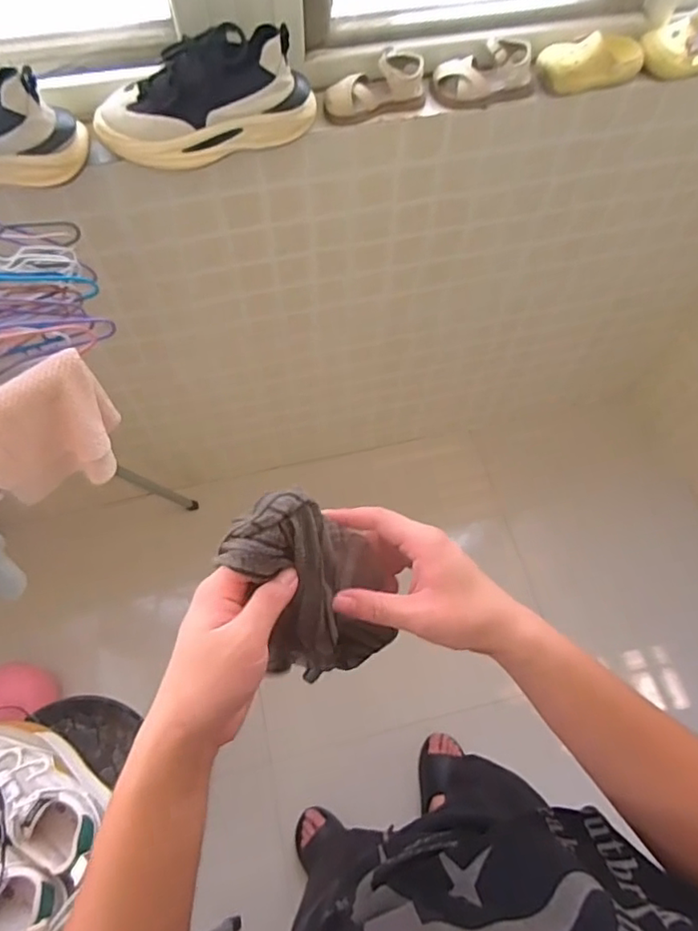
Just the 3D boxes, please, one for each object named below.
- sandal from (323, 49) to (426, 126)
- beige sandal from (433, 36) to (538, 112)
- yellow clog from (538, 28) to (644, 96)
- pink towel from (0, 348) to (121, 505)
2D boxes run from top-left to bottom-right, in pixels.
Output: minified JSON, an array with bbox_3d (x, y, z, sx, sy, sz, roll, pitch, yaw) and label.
[{"bbox_3d":[0.039,-0.578,0.872,0.159,0.059,0.059,-12,66,-5],"label":"sandal"},{"bbox_3d":[0.211,-0.604,0.888,0.167,0.065,0.066,-6,66,-3],"label":"beige sandal"},{"bbox_3d":[0.388,-0.642,0.903,0.172,0.070,0.061,-11,66,-5],"label":"yellow clog"},{"bbox_3d":[-0.389,-0.036,0.753,0.072,0.185,0.181,42,72,17],"label":"pink towel"}]

